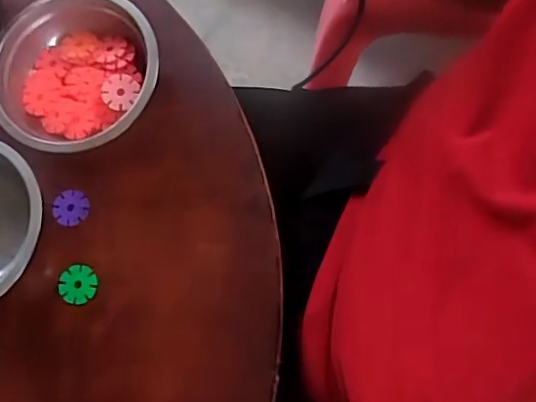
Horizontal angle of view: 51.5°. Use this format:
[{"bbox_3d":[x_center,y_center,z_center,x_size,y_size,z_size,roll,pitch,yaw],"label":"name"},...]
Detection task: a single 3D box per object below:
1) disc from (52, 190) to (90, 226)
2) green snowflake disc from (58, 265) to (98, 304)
[{"bbox_3d":[-0.173,0.006,0.484,0.033,0.005,0.030,-1,77,4],"label":"disc"},{"bbox_3d":[-0.160,0.070,0.467,0.032,0.004,0.031,-1,77,4],"label":"green snowflake disc"}]

